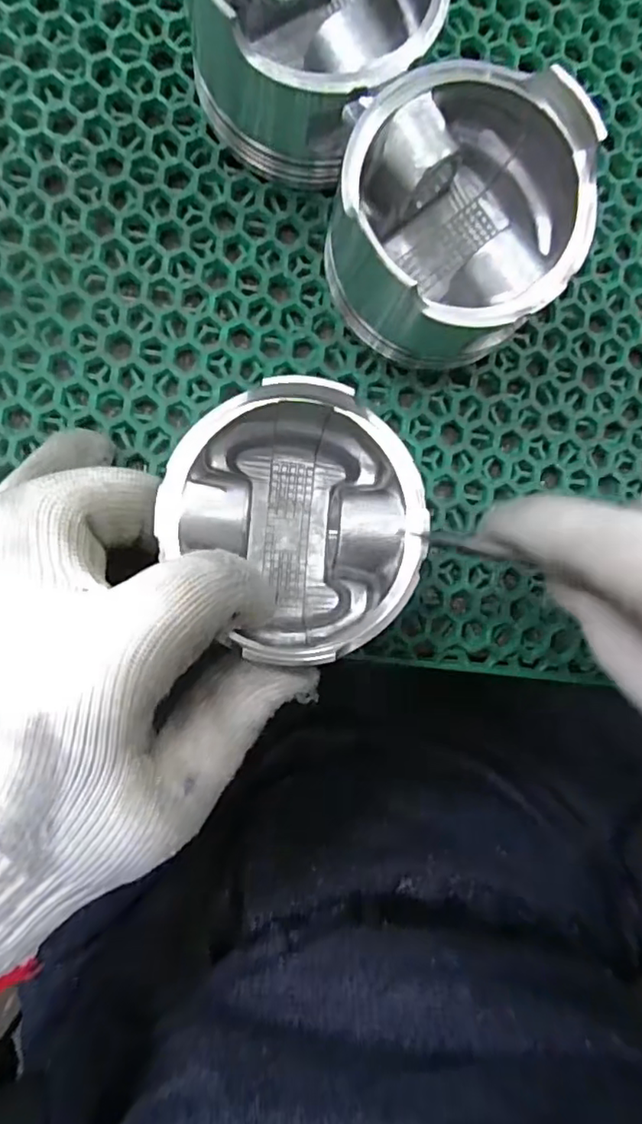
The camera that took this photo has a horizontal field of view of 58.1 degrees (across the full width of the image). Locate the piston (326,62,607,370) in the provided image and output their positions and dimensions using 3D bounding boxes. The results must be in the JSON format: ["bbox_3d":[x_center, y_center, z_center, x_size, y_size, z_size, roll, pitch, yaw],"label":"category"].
[{"bbox_3d":[0.043,-0.109,0.192,0.079,0.053,0.075,0,89,-7],"label":"piston"}]

